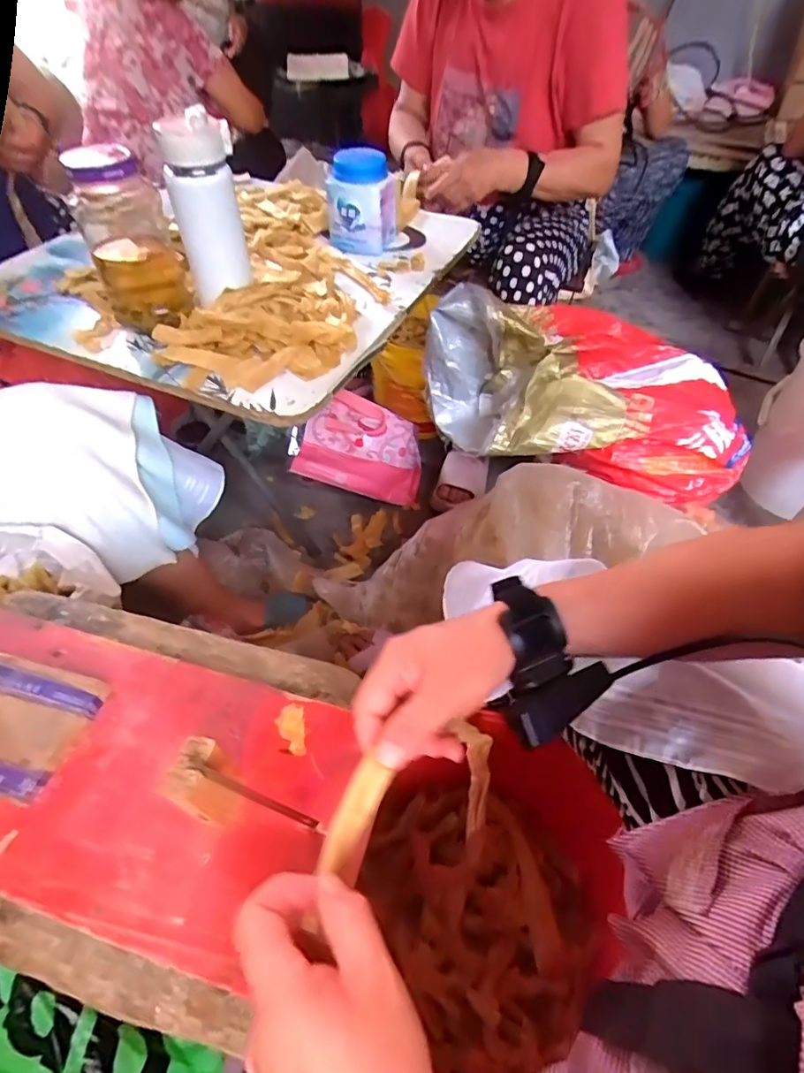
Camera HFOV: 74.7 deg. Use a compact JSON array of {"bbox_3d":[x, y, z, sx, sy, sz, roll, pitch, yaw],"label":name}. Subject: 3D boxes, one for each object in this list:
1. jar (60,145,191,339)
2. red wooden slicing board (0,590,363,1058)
[{"bbox_3d":[-0.305,-0.329,0.599,0.099,0.180,0.098,-18,54,-17],"label":"jar"},{"bbox_3d":[-0.206,0.140,0.351,0.362,0.093,0.233,13,51,8],"label":"red wooden slicing board"}]

